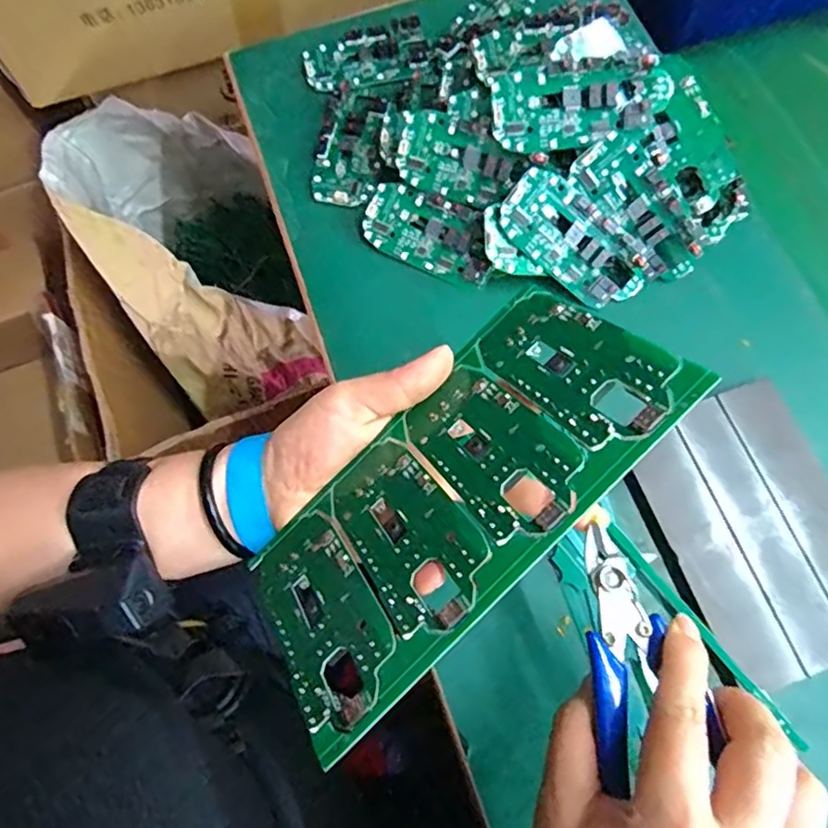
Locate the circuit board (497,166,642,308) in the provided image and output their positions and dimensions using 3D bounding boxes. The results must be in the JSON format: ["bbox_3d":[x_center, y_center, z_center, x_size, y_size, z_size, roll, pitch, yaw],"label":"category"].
[{"bbox_3d":[0.096,-0.102,0.353,0.097,0.009,0.045,37,105,-12],"label":"circuit board"}]

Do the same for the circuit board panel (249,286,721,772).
[{"bbox_3d":[0.013,0.031,0.240,0.188,0.004,0.105,-45,40,0],"label":"circuit board panel"}]

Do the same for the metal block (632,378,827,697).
[{"bbox_3d":[0.187,0.062,0.321,0.098,0.015,0.144,-19,72,-5],"label":"metal block"}]

